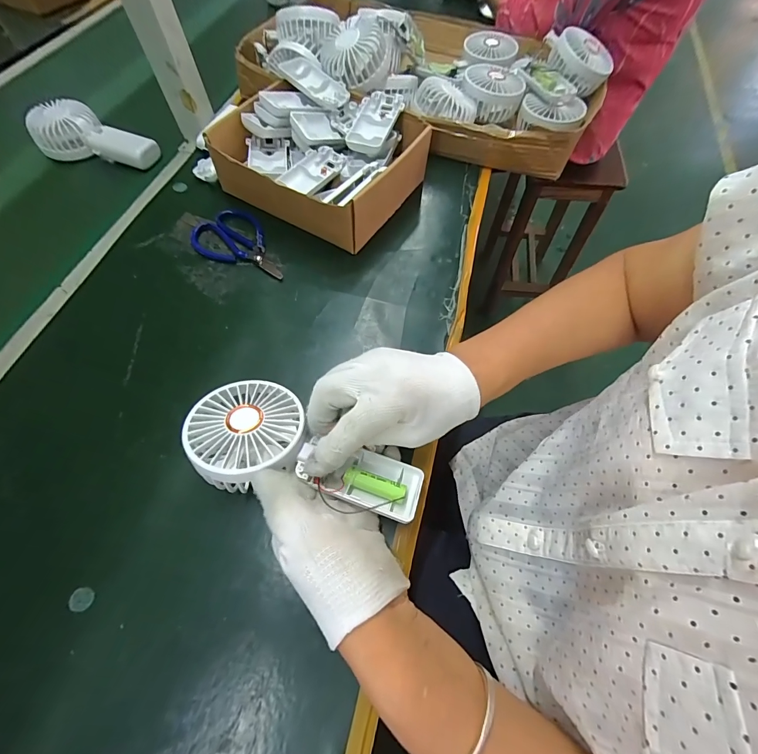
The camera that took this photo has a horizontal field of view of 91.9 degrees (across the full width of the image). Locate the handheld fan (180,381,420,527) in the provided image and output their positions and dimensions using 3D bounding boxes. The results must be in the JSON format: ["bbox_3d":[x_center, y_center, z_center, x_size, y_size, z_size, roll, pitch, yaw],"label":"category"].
[{"bbox_3d":[-0.057,0.061,0.290,0.182,0.049,0.087,20,63,0],"label":"handheld fan"}]

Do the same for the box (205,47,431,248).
[{"bbox_3d":[-0.076,-0.277,0.455,0.232,0.079,0.201,32,66,14],"label":"box"}]

